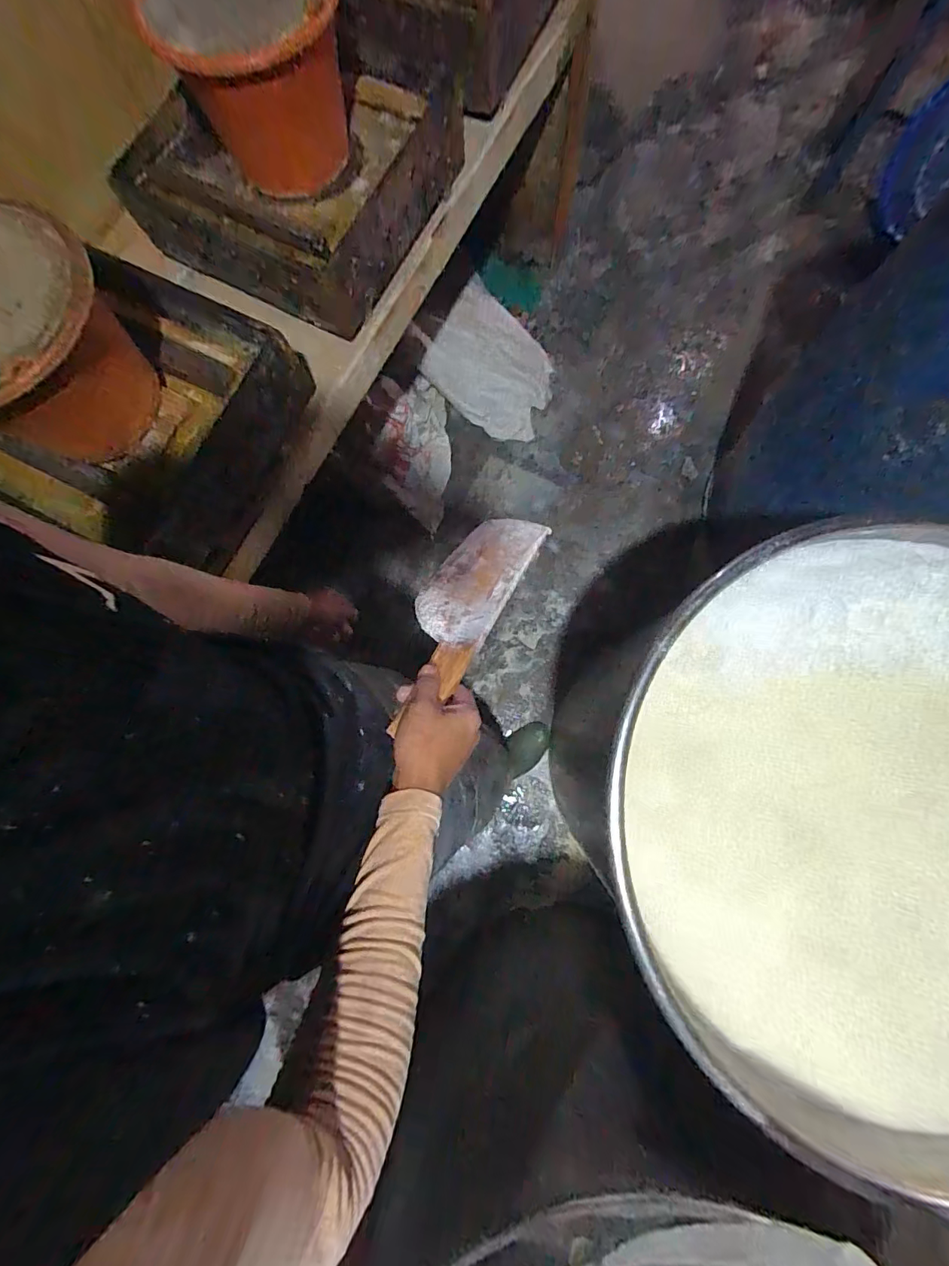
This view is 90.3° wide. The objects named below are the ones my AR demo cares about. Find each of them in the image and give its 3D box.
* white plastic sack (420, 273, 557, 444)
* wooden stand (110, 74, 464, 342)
[{"bbox_3d":[0.071,-0.891,1.607,0.438,0.059,0.357,39,97,-10],"label":"white plastic sack"},{"bbox_3d":[-0.315,-0.838,0.862,0.490,0.144,0.446,21,83,6],"label":"wooden stand"}]

